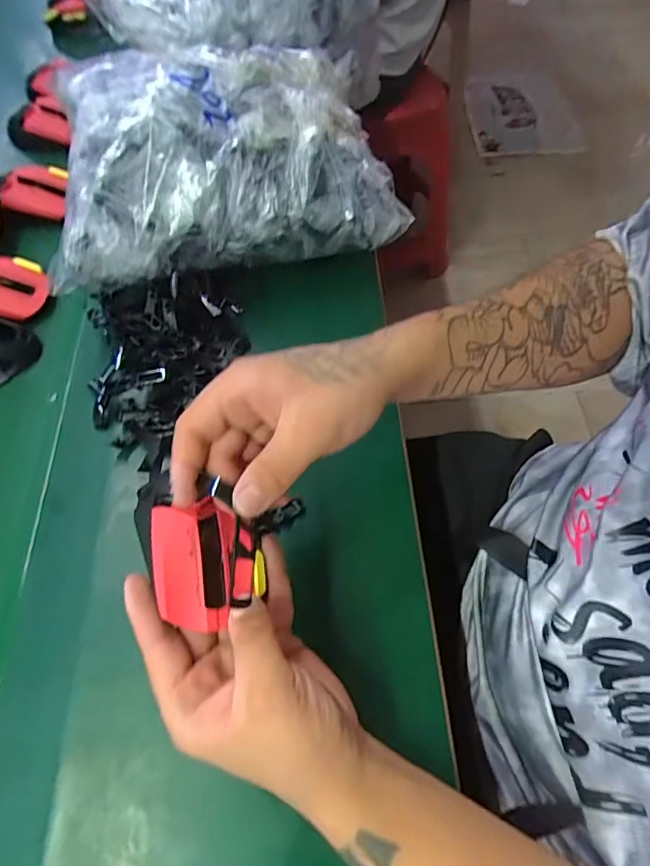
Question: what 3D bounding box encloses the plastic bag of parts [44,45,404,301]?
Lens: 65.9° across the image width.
[{"bbox_3d":[-0.101,-0.258,0.478,0.314,0.135,0.192,-17,62,-7],"label":"plastic bag of parts"}]

